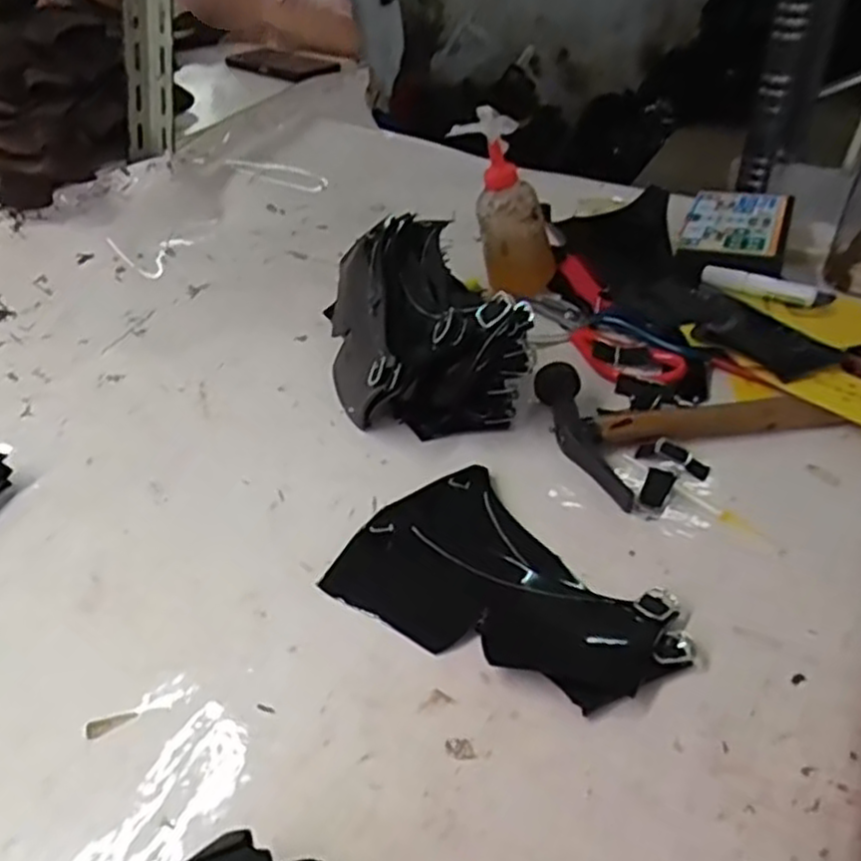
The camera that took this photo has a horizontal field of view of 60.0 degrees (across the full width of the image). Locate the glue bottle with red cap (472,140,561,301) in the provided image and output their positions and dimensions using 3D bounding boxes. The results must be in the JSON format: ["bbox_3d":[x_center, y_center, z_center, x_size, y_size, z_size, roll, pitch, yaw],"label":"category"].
[{"bbox_3d":[0.079,-0.198,0.702,0.062,0.142,0.052,-33,25,-35],"label":"glue bottle with red cap"}]

